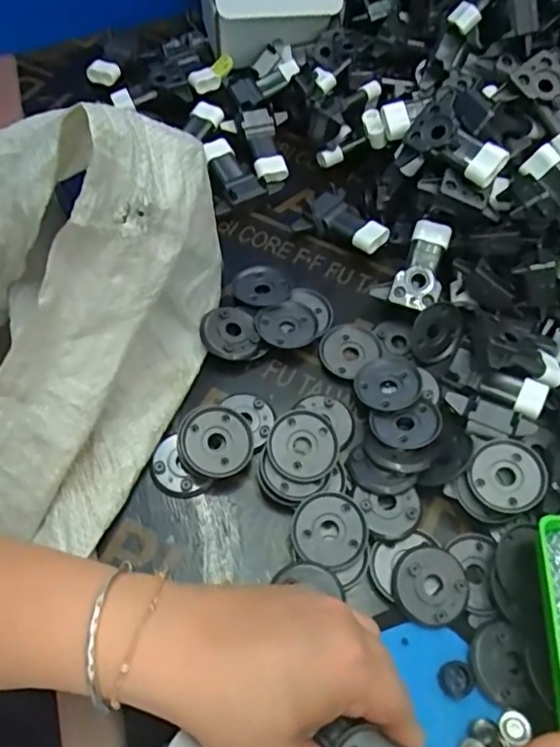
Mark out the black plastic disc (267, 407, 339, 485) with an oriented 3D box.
[{"bbox_3d":[0.014,0.043,0.353,0.042,0.010,0.040,1,62,-1],"label":"black plastic disc"}]

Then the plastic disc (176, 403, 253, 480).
[{"bbox_3d":[-0.039,0.041,0.354,0.043,0.013,0.044,1,62,-1],"label":"plastic disc"}]

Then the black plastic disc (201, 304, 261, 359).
[{"bbox_3d":[-0.034,-0.028,0.397,0.036,0.008,0.038,1,62,-1],"label":"black plastic disc"}]

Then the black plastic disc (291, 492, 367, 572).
[{"bbox_3d":[0.028,0.089,0.336,0.041,0.009,0.039,1,62,-1],"label":"black plastic disc"}]

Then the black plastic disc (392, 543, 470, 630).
[{"bbox_3d":[0.082,0.116,0.323,0.041,0.009,0.040,1,62,-1],"label":"black plastic disc"}]

